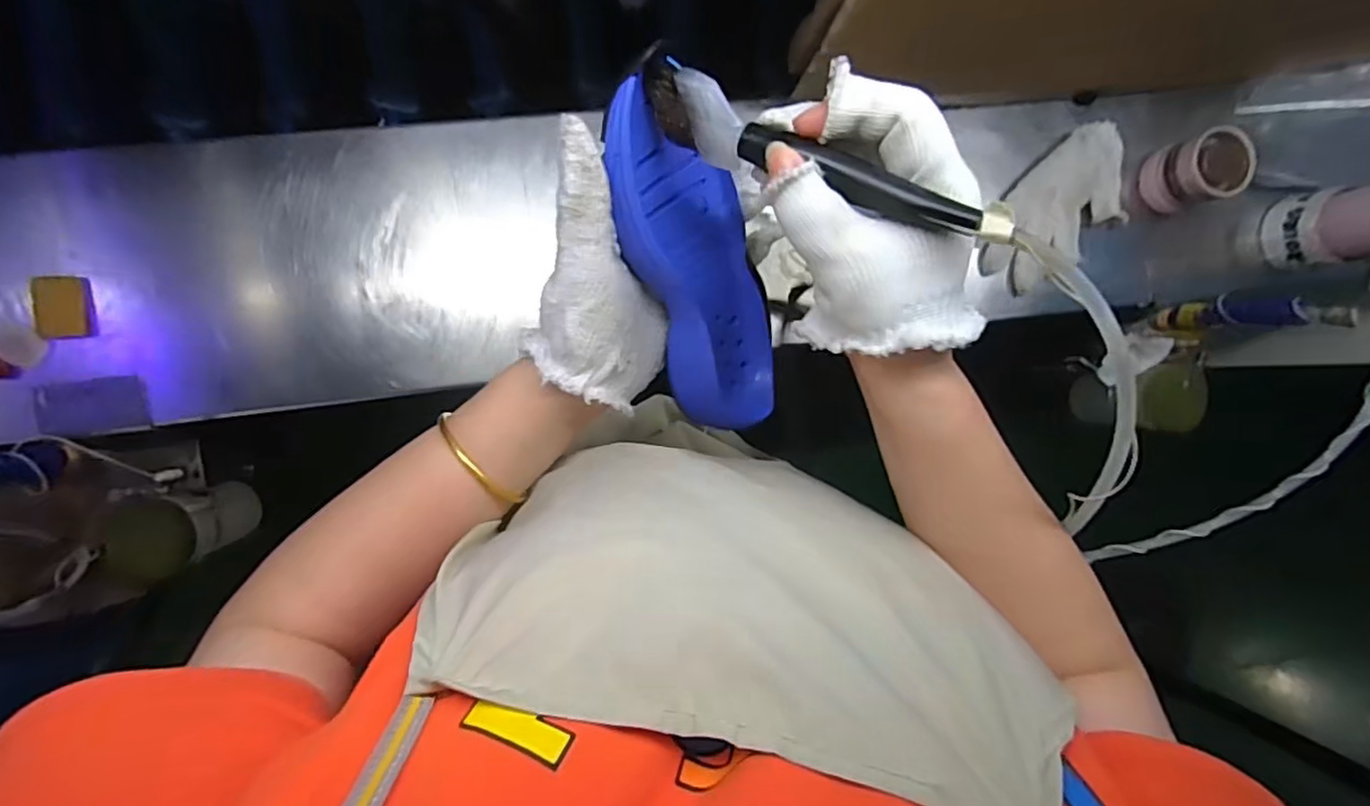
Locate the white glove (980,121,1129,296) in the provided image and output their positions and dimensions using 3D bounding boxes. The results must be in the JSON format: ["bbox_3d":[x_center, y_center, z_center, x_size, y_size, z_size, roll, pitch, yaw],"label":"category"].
[{"bbox_3d":[0.376,-0.190,0.654,0.103,0.031,0.181,44,87,-7],"label":"white glove"}]

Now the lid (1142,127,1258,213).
[{"bbox_3d":[0.506,-0.231,0.653,0.066,0.078,0.063,0,93,-8],"label":"lid"}]

